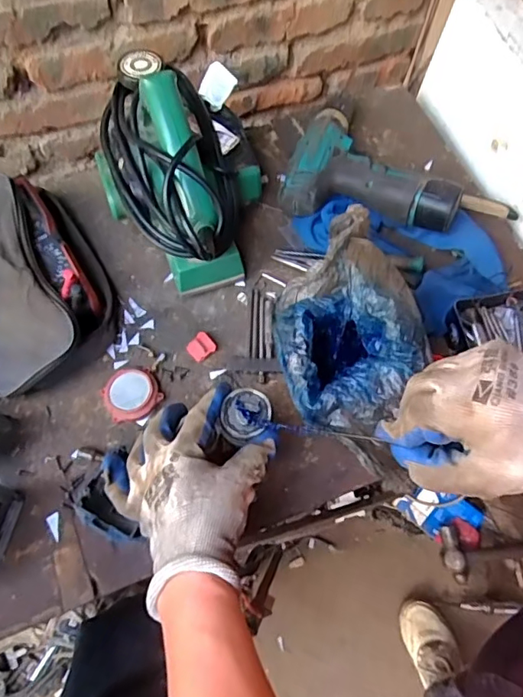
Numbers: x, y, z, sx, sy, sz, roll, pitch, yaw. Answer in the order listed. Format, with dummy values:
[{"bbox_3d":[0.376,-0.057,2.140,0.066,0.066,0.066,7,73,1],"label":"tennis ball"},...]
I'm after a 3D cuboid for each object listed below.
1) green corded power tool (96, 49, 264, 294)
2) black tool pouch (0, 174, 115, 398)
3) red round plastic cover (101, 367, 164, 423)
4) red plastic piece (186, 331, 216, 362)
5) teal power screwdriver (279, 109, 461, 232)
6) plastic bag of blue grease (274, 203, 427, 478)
[{"bbox_3d":[-0.085,-0.192,0.555,0.158,0.169,0.245,-14,67,-8],"label":"green corded power tool"},{"bbox_3d":[-0.246,-0.073,0.551,0.141,0.083,0.217,-23,69,-11],"label":"black tool pouch"},{"bbox_3d":[-0.131,0.044,0.528,0.054,0.016,0.055,1,66,-1],"label":"red round plastic cover"},{"bbox_3d":[-0.064,-0.002,0.557,0.028,0.010,0.026,-37,72,-16],"label":"red plastic piece"},{"bbox_3d":[0.136,-0.209,0.646,0.197,0.074,0.147,17,67,6],"label":"teal power screwdriver"},{"bbox_3d":[0.084,-0.025,0.504,0.142,0.094,0.232,14,66,4],"label":"plastic bag of blue grease"}]

